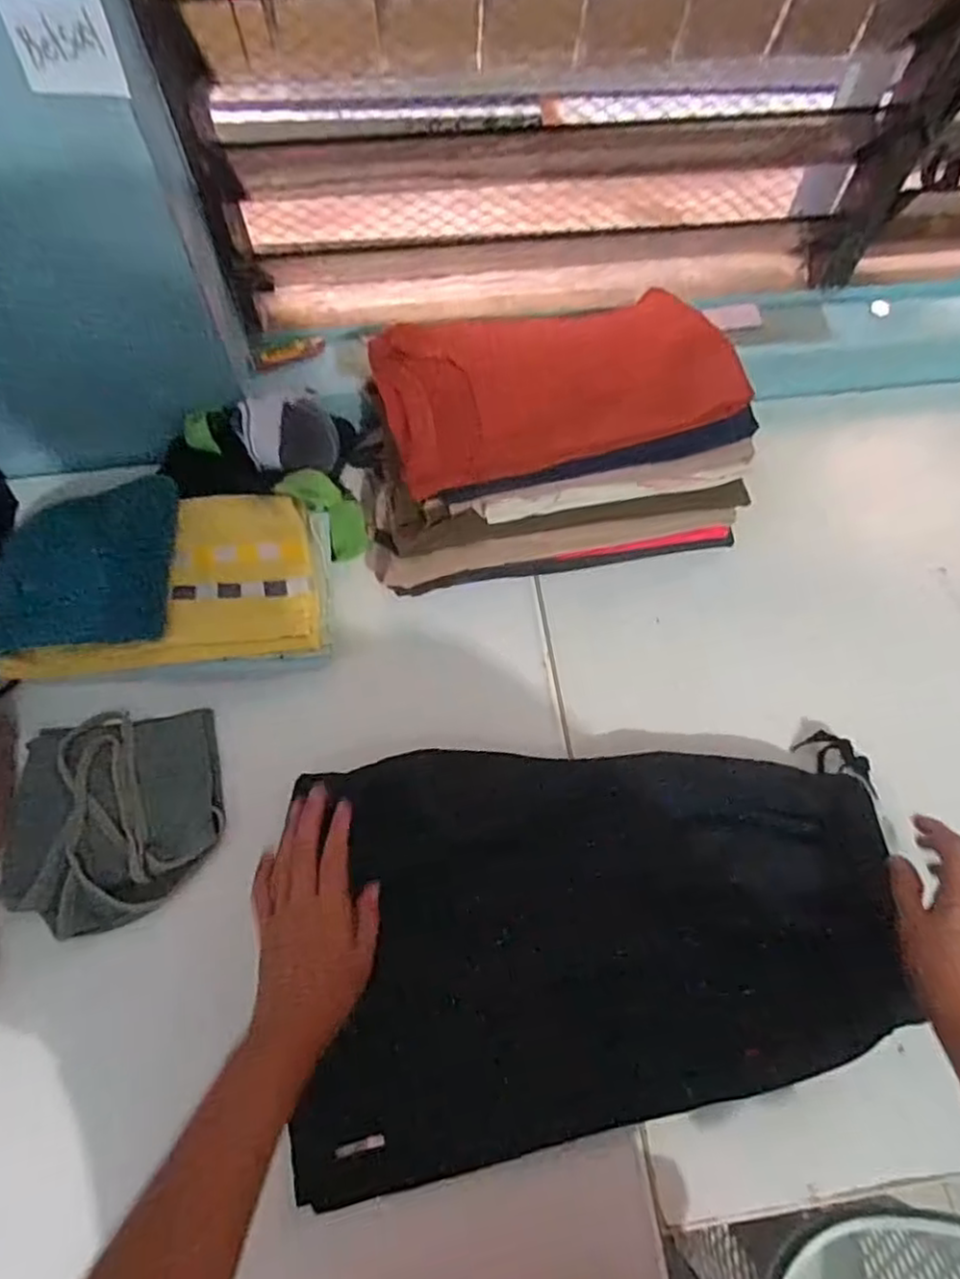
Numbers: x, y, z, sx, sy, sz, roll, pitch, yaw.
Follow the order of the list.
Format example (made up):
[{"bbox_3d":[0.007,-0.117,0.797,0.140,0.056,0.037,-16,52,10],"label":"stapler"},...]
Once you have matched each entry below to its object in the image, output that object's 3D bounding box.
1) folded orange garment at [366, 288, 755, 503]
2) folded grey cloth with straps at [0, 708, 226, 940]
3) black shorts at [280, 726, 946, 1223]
[{"bbox_3d":[0.063,-0.221,0.572,0.283,0.053,0.139,-14,68,-7],"label":"folded orange garment"},{"bbox_3d":[-0.295,0.141,0.545,0.163,0.013,0.165,-12,68,-6],"label":"folded grey cloth with straps"},{"bbox_3d":[0.094,0.220,0.513,0.434,0.057,0.278,-5,67,-3],"label":"black shorts"}]

